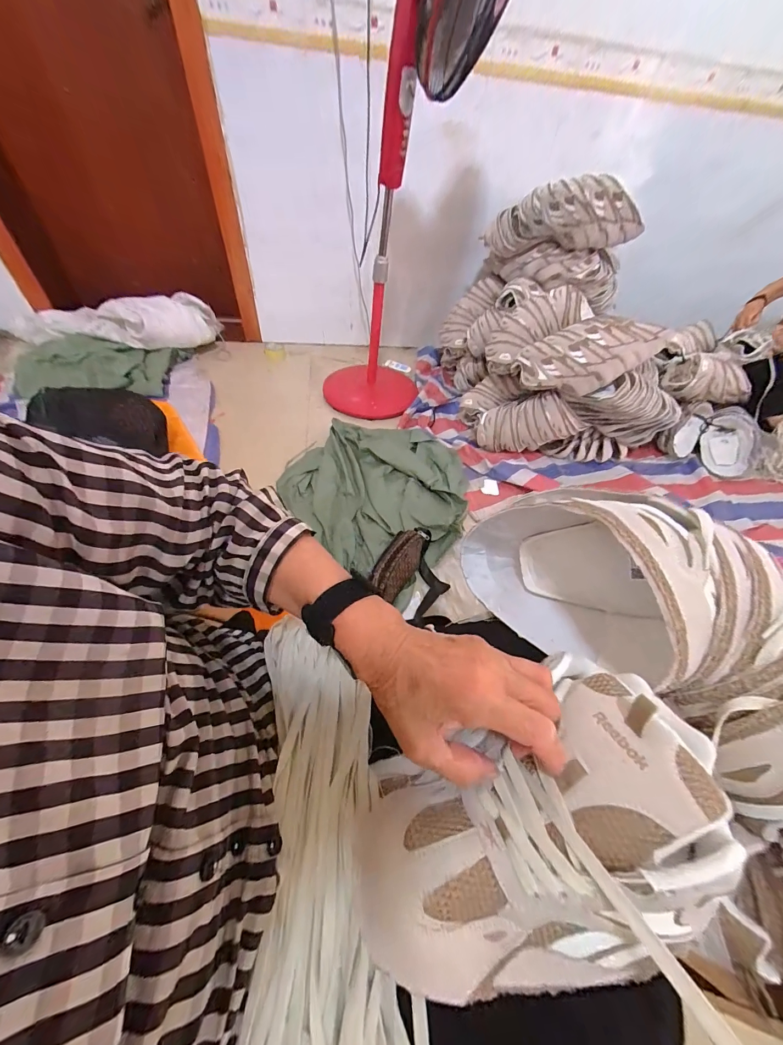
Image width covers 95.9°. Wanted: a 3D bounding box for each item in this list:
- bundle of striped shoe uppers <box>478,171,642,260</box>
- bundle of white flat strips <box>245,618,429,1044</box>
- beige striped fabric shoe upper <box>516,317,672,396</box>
[{"bbox_3d":[0.600,-1.062,1.239,0.525,0.215,0.149,6,48,15],"label":"bundle of striped shoe uppers"},{"bbox_3d":[-0.050,0.240,0.268,0.115,0.068,0.352,-2,50,-8],"label":"bundle of white flat strips"},{"bbox_3d":[0.663,-0.552,1.163,0.470,0.168,0.172,-15,52,-3],"label":"beige striped fabric shoe upper"}]

